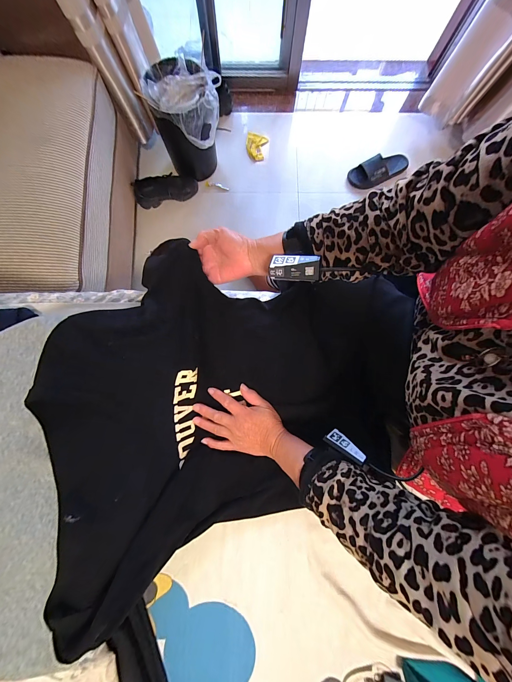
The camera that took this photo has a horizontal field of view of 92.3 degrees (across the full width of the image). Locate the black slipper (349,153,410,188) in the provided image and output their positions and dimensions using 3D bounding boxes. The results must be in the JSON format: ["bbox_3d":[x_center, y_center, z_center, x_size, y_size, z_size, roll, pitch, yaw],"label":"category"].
[{"bbox_3d":[0.544,-0.747,1.073,0.270,0.074,0.096,-23,82,-4],"label":"black slipper"}]

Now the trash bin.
[{"bbox_3d":[-0.249,-0.809,0.922,0.218,0.296,0.218,-18,82,-3],"label":"trash bin"}]

